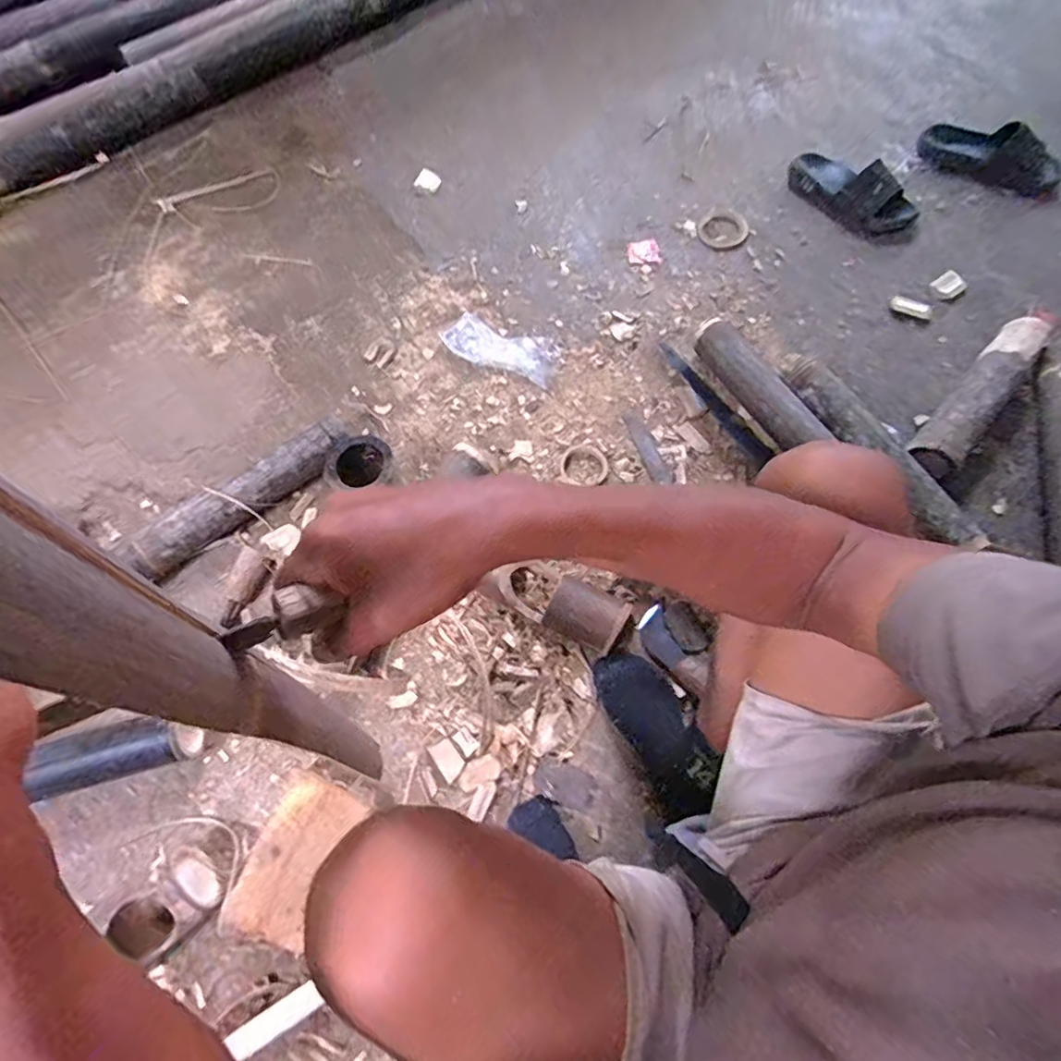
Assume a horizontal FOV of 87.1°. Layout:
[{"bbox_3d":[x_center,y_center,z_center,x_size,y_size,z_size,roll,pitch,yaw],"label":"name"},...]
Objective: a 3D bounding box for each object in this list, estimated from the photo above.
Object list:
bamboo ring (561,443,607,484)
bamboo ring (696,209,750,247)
[{"bbox_3d":[0.085,-0.111,0.904,0.076,0.012,0.072,-1,69,2],"label":"bamboo ring"},{"bbox_3d":[0.373,-0.583,1.080,0.093,0.020,0.093,41,76,15],"label":"bamboo ring"}]

